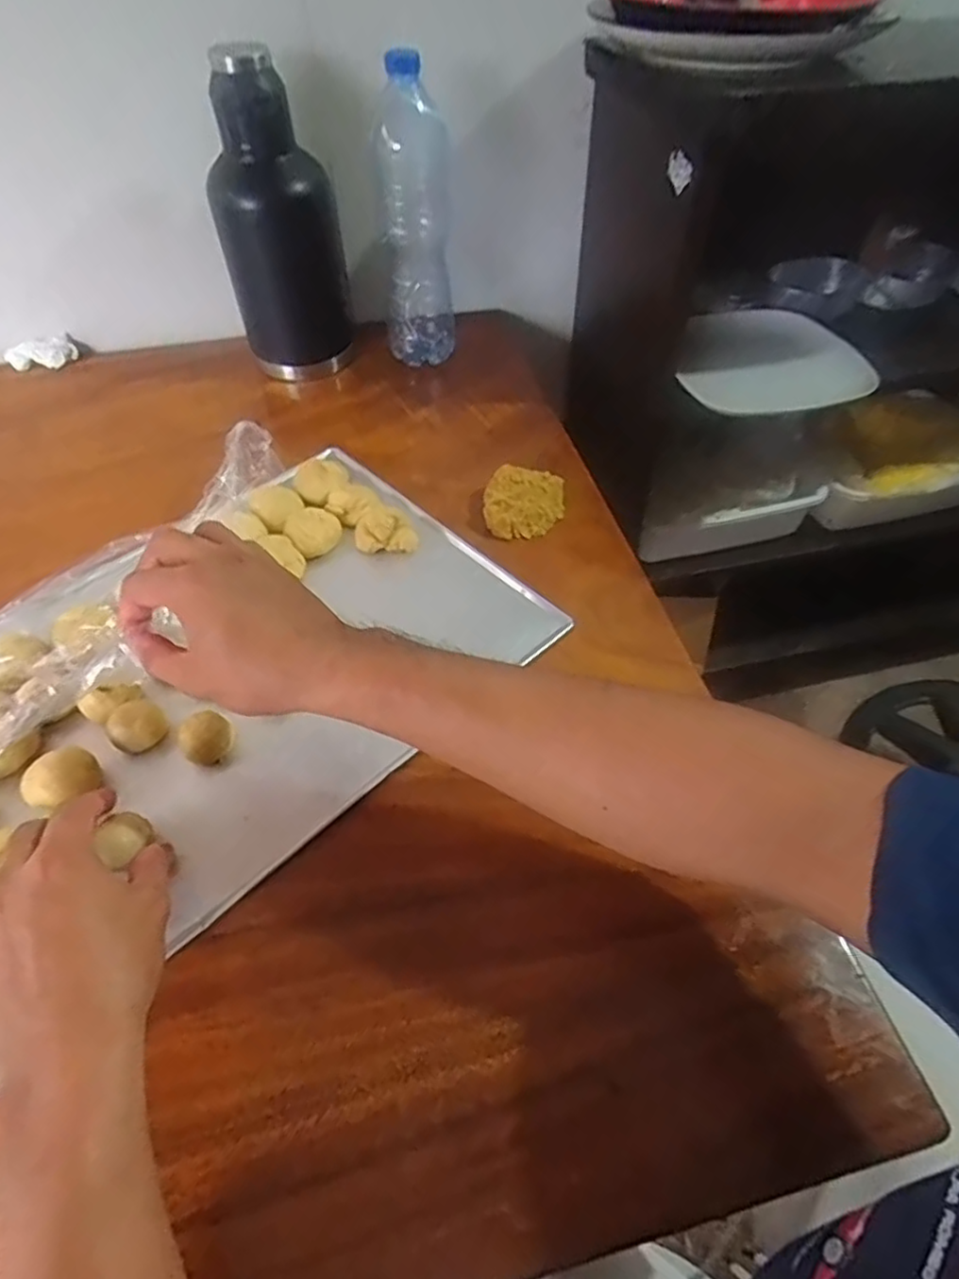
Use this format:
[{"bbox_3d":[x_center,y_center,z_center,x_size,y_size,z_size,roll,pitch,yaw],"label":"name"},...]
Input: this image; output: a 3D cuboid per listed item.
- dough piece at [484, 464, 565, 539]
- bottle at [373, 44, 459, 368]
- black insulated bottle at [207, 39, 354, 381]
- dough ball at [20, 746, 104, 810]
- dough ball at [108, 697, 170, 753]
[{"bbox_3d":[0.042,-0.129,0.609,0.071,0.028,0.068,3,51,3],"label":"dough piece"},{"bbox_3d":[-0.067,-0.443,0.712,0.077,0.275,0.067,0,51,1],"label":"bottle"},{"bbox_3d":[-0.208,-0.421,0.687,0.091,0.280,0.093,37,60,26],"label":"black insulated bottle"},{"bbox_3d":[-0.273,0.096,0.436,0.043,0.035,0.039,-34,59,-24],"label":"dough ball"},{"bbox_3d":[-0.239,0.064,0.462,0.036,0.039,0.031,19,54,16],"label":"dough ball"}]

